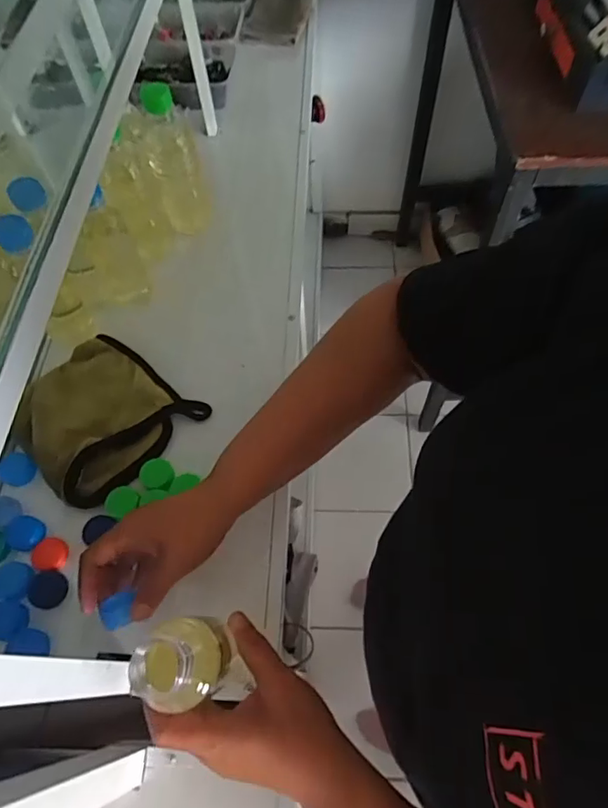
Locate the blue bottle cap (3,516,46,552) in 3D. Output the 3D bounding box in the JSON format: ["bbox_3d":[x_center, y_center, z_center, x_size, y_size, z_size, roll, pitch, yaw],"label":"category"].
[{"bbox_3d":[-0.263,0.121,0.472,0.037,0.008,0.030,19,64,13],"label":"blue bottle cap"}]

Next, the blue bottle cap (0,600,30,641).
[{"bbox_3d":[-0.257,0.187,0.434,0.037,0.007,0.030,2,62,4],"label":"blue bottle cap"}]

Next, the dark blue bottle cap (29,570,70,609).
[{"bbox_3d":[-0.230,0.166,0.451,0.029,0.011,0.032,2,62,4],"label":"dark blue bottle cap"}]

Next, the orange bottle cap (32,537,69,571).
[{"bbox_3d":[-0.236,0.139,0.465,0.031,0.010,0.028,16,63,11],"label":"orange bottle cap"}]

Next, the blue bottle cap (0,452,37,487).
[{"bbox_3d":[-0.287,0.065,0.499,0.029,0.017,0.031,-1,61,2],"label":"blue bottle cap"}]

